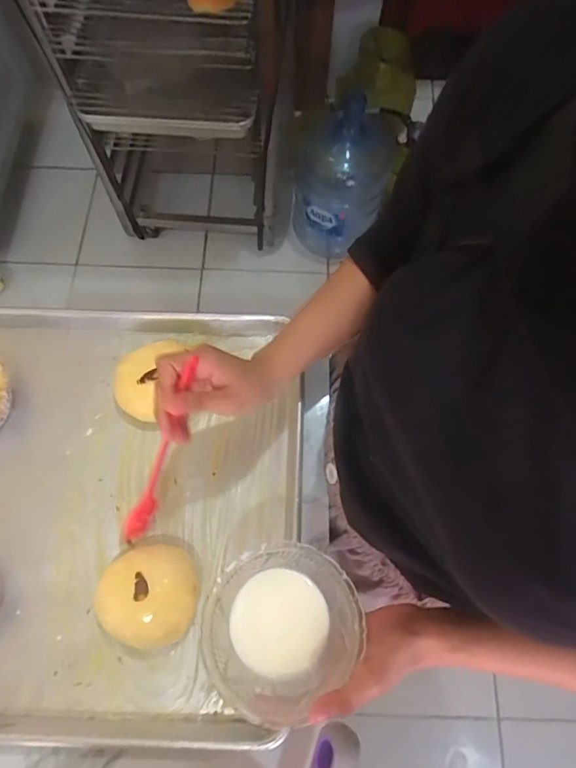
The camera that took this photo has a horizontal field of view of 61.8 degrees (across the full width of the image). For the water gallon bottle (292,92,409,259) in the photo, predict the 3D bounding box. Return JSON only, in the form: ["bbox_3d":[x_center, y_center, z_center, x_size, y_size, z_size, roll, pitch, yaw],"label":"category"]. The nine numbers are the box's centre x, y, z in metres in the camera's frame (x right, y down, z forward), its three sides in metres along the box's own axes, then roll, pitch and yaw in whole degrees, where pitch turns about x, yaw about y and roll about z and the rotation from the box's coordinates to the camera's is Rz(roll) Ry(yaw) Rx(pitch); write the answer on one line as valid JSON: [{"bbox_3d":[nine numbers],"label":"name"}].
[{"bbox_3d":[0.160,-0.585,1.320,0.267,0.452,0.257,14,68,4],"label":"water gallon bottle"}]

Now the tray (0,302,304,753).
[{"bbox_3d":[-0.304,0.109,0.482,0.631,0.047,0.411,1,68,-1],"label":"tray"}]

